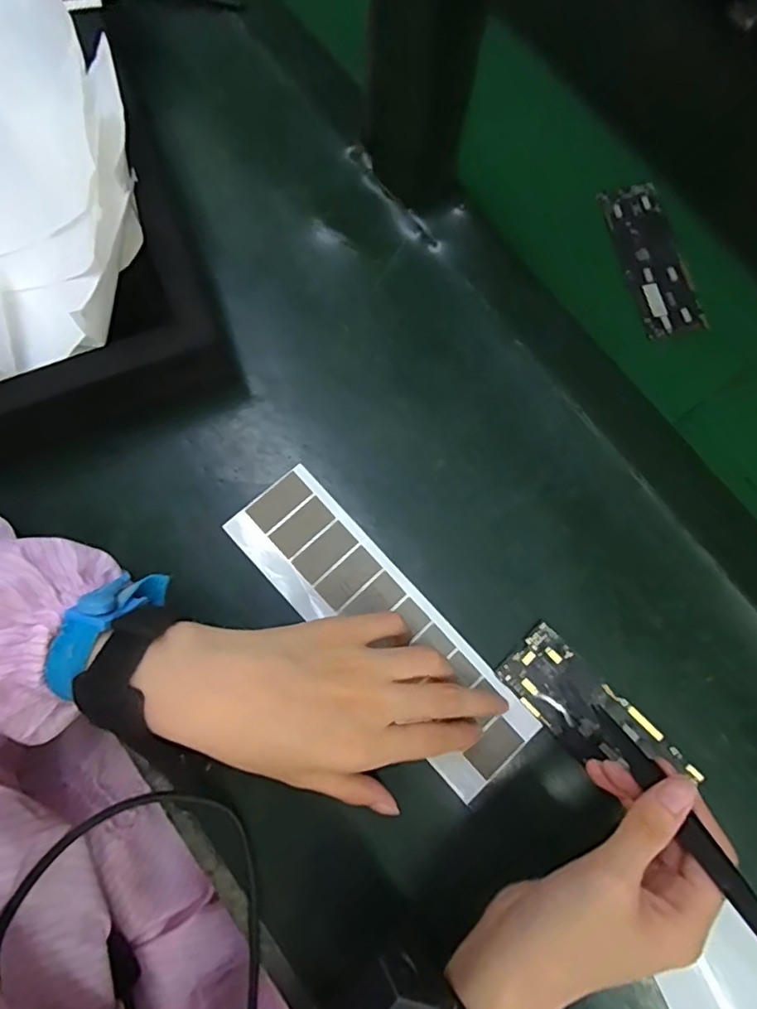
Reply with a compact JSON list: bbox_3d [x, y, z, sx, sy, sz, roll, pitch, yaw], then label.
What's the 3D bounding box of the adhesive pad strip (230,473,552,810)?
[{"bbox_3d":[0.000,0.073,0.343,0.063,0.005,0.217,-42,81,-11],"label":"adhesive pad strip"}]

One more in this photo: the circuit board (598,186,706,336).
[{"bbox_3d":[0.196,-0.176,0.403,0.045,0.004,0.117,-14,78,-2],"label":"circuit board"}]

